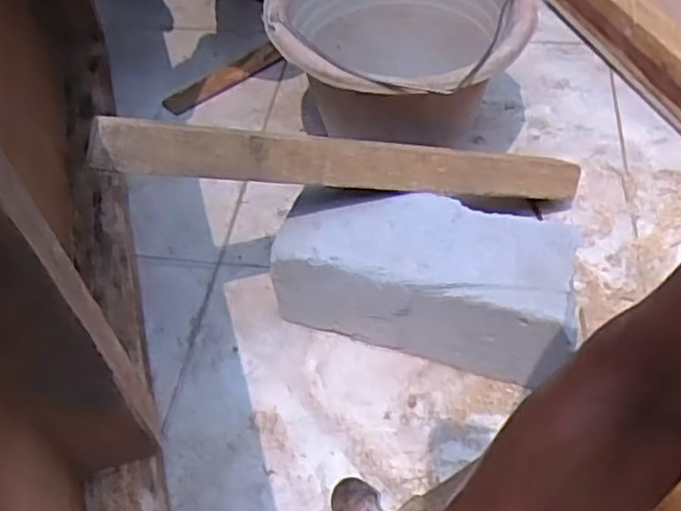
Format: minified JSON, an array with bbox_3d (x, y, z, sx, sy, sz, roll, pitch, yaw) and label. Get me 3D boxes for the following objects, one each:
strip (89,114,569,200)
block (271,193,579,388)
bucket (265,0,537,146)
[{"bbox_3d":[0.030,-0.073,0.566,0.436,0.036,0.016,0,15,-29],"label":"strip"},{"bbox_3d":[0.072,0.019,0.593,0.234,0.104,0.104,14,53,14],"label":"block"},{"bbox_3d":[0.059,-0.192,0.707,0.236,0.157,0.235,-2,51,2],"label":"bucket"}]

